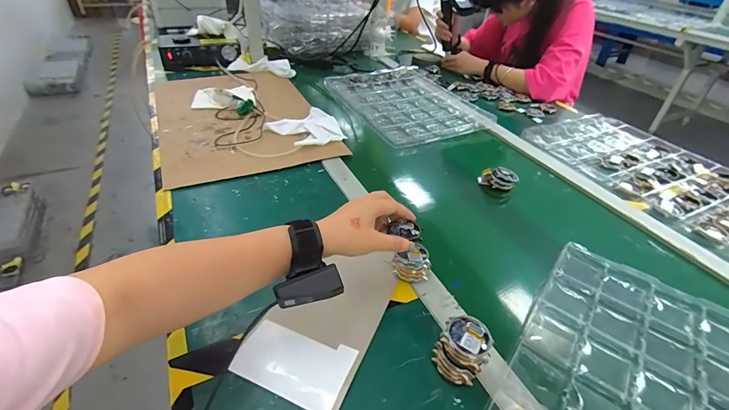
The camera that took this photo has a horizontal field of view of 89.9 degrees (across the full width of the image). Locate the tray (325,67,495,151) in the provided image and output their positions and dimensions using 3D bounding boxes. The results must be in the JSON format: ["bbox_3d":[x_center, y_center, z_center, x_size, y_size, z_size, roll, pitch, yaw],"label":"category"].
[{"bbox_3d":[0.107,-0.287,1.015,0.311,0.028,0.436,-14,41,-22],"label":"tray"}]

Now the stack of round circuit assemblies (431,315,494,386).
[{"bbox_3d":[0.103,0.157,0.390,0.050,0.065,0.044,24,42,23],"label":"stack of round circuit assemblies"}]

